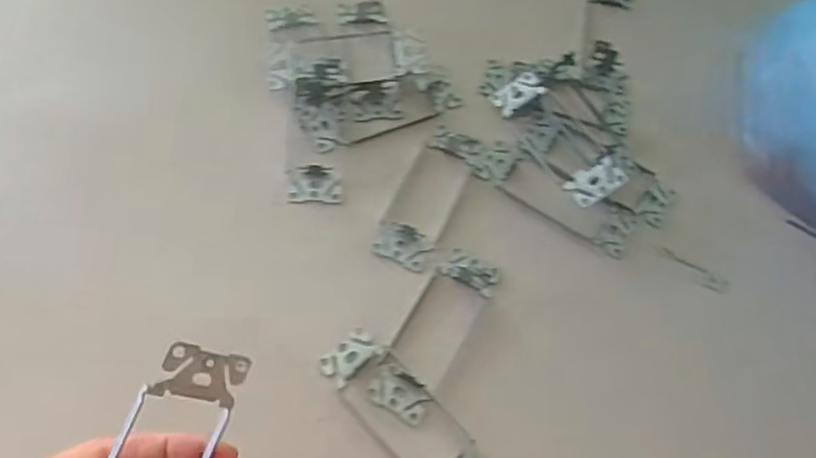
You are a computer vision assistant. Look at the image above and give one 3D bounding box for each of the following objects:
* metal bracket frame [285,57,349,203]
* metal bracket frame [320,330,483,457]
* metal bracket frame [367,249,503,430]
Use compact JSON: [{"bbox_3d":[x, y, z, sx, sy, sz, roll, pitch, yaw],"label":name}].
[{"bbox_3d":[-0.058,-0.062,0.431,0.036,0.017,0.096,2,72,-2],"label":"metal bracket frame"},{"bbox_3d":[-0.001,0.099,0.356,0.037,0.005,0.104,-37,73,-23],"label":"metal bracket frame"},{"bbox_3d":[0.016,0.056,0.378,0.038,0.007,0.103,30,62,8],"label":"metal bracket frame"}]

